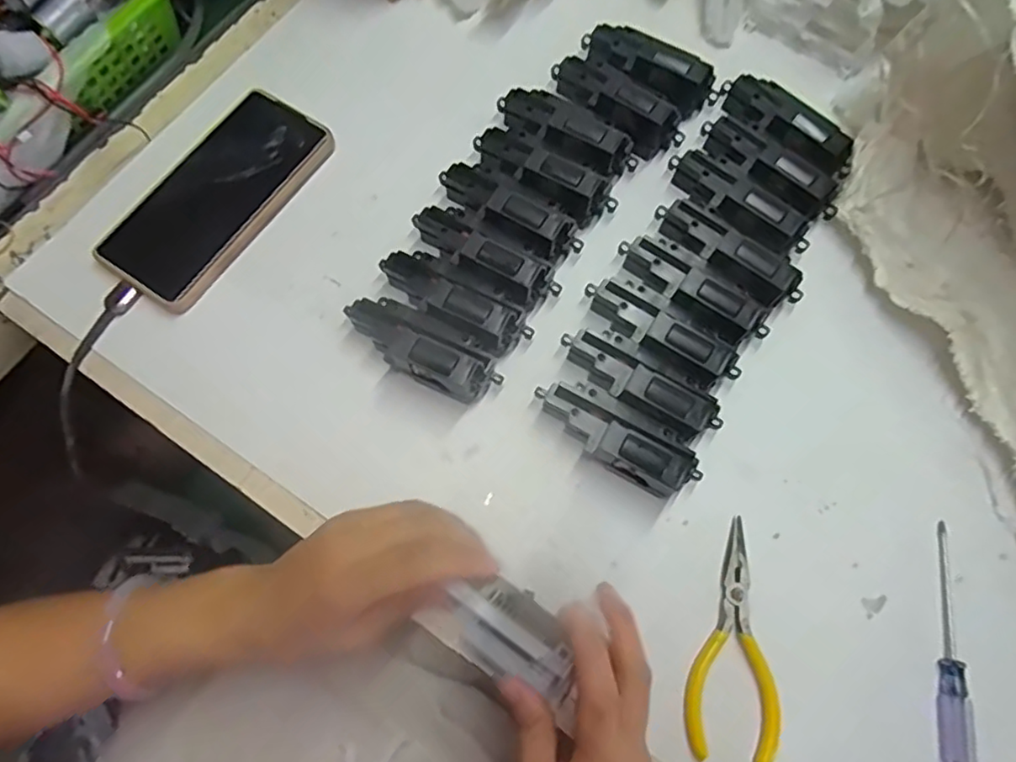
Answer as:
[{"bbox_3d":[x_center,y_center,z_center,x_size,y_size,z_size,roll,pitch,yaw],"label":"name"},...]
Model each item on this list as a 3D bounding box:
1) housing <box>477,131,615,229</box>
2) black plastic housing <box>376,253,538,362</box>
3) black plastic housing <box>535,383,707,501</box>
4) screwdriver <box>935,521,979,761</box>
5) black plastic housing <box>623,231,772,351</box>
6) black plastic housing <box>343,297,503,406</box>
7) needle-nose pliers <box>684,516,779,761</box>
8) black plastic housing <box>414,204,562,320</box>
[{"bbox_3d":[0.022,-0.144,0.403,0.103,0.034,0.039,36,78,11],"label":"housing"},{"bbox_3d":[-0.035,-0.051,0.372,0.099,0.036,0.035,34,78,10],"label":"black plastic housing"},{"bbox_3d":[0.064,0.033,0.350,0.101,0.036,0.037,31,77,10],"label":"black plastic housing"},{"bbox_3d":[0.242,0.146,0.322,0.016,0.011,0.131,6,75,3],"label":"screwdriver"},{"bbox_3d":[0.117,-0.059,0.375,0.102,0.037,0.033,40,79,12],"label":"black plastic housing"},{"bbox_3d":[-0.056,-0.020,0.363,0.099,0.038,0.034,29,77,9],"label":"black plastic housing"},{"bbox_3d":[0.124,0.142,0.327,0.046,0.007,0.125,5,75,3],"label":"needle-nose pliers"},{"bbox_3d":[-0.016,-0.082,0.381,0.098,0.035,0.033,38,79,11],"label":"black plastic housing"}]

